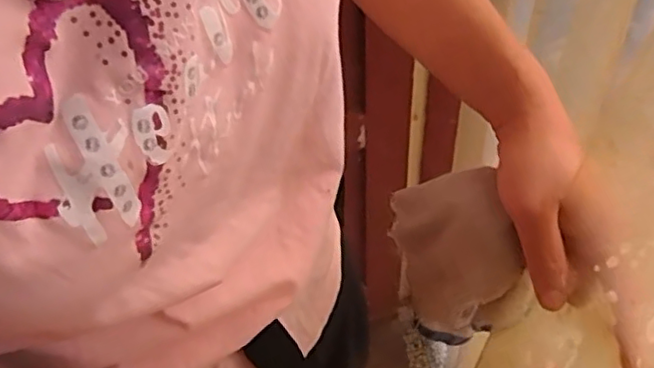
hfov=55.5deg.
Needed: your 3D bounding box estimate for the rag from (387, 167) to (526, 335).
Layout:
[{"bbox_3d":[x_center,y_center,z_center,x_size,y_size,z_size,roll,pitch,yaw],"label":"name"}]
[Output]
[{"bbox_3d":[0.078,0.041,0.396,0.043,0.091,0.098,-16,44,-16],"label":"rag"}]

